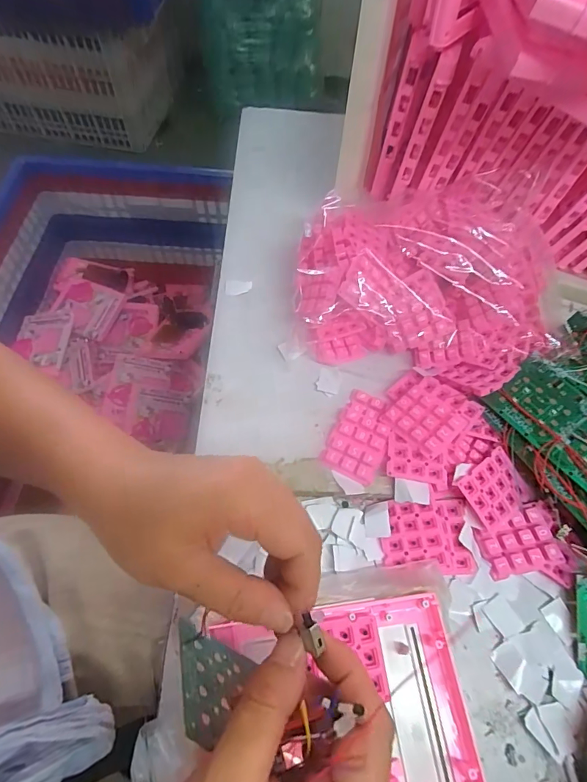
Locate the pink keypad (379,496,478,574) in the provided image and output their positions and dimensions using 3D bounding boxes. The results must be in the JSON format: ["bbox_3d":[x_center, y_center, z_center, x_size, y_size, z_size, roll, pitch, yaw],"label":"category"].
[{"bbox_3d":[0.111,0.120,0.342,0.072,0.016,0.058,1,62,-3],"label":"pink keypad"}]

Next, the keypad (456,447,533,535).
[{"bbox_3d":[0.174,0.085,0.357,0.056,0.009,0.051,-31,84,-20],"label":"keypad"}]

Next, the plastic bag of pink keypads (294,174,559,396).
[{"bbox_3d":[0.130,-0.111,0.424,0.248,0.083,0.217,10,62,2],"label":"plastic bag of pink keypads"}]

